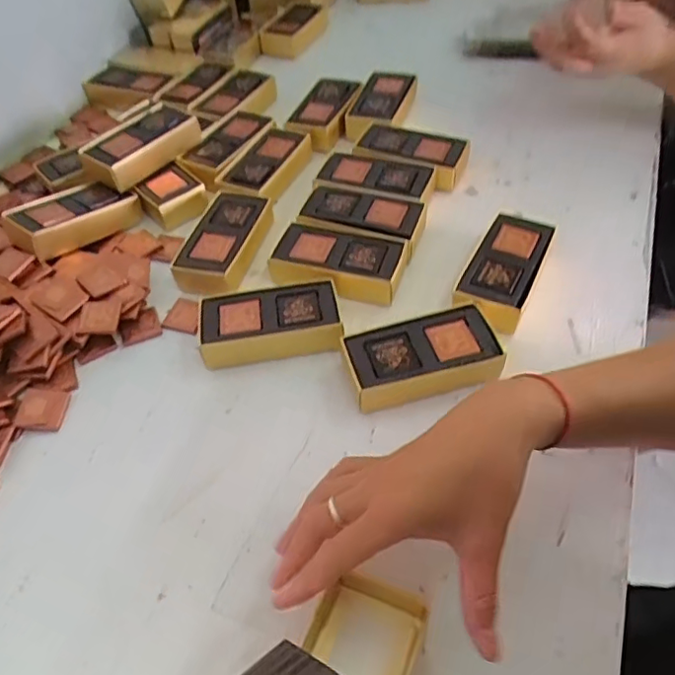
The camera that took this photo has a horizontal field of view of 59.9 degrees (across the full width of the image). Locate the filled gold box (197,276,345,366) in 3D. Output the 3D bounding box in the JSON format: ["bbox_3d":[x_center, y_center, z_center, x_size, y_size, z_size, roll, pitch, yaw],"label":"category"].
[{"bbox_3d":[-0.054,-0.011,0.481,0.111,0.033,0.062,-8,50,-1],"label":"filled gold box"}]

